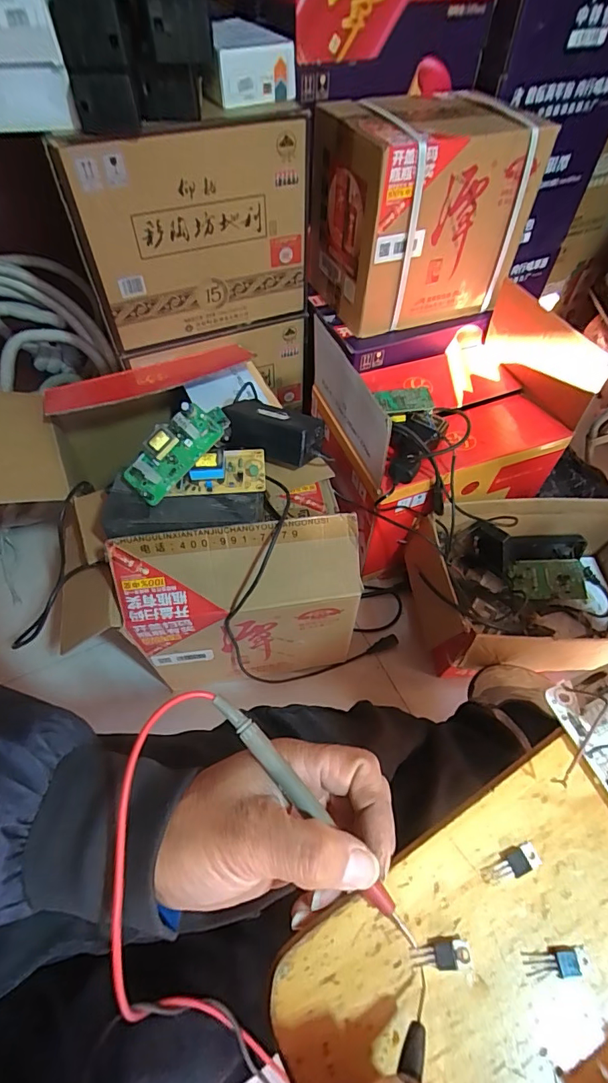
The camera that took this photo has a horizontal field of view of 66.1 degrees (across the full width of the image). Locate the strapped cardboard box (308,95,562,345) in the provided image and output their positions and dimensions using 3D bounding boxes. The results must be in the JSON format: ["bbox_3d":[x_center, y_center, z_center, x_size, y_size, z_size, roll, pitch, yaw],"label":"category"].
[{"bbox_3d":[0.198,-0.592,0.853,0.322,0.288,0.240,-20,58,-14],"label":"strapped cardboard box"}]

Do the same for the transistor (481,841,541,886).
[{"bbox_3d":[0.103,0.162,0.232,0.030,0.004,0.010,-20,58,-14],"label":"transistor"}]

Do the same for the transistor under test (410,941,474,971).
[{"bbox_3d":[0.062,0.189,0.212,0.026,0.004,0.010,-2,56,-2],"label":"transistor under test"}]

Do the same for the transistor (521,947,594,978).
[{"bbox_3d":[0.116,0.191,0.212,0.030,0.004,0.010,0,56,-1],"label":"transistor"}]

